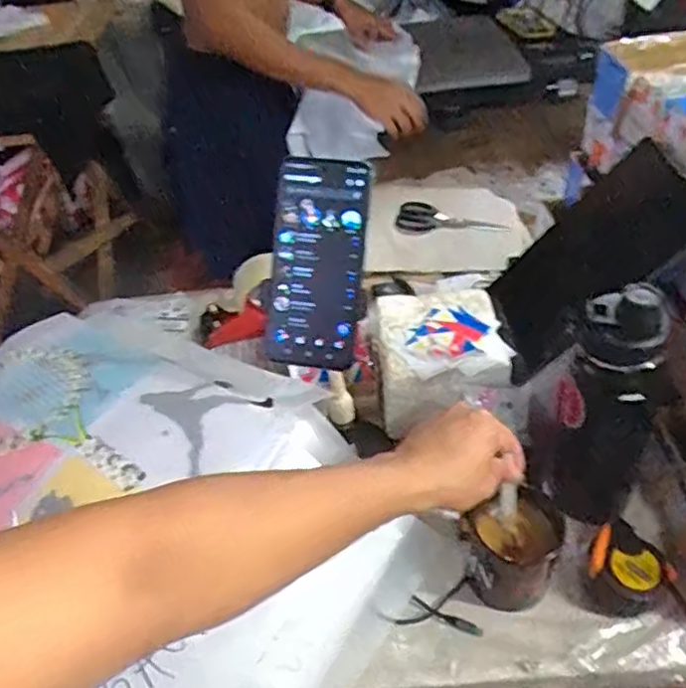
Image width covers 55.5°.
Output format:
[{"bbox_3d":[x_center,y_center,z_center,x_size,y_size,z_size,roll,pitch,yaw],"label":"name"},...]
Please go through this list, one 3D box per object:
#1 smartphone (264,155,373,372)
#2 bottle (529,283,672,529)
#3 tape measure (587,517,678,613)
[{"bbox_3d":[-0.019,-0.064,0.531,0.079,0.167,0.015,11,10,11],"label":"smartphone"},{"bbox_3d":[0.249,0.056,0.634,0.115,0.299,0.091,13,45,20],"label":"bottle"},{"bbox_3d":[0.265,0.212,0.615,0.074,0.043,0.077,-26,53,-11],"label":"tape measure"}]

